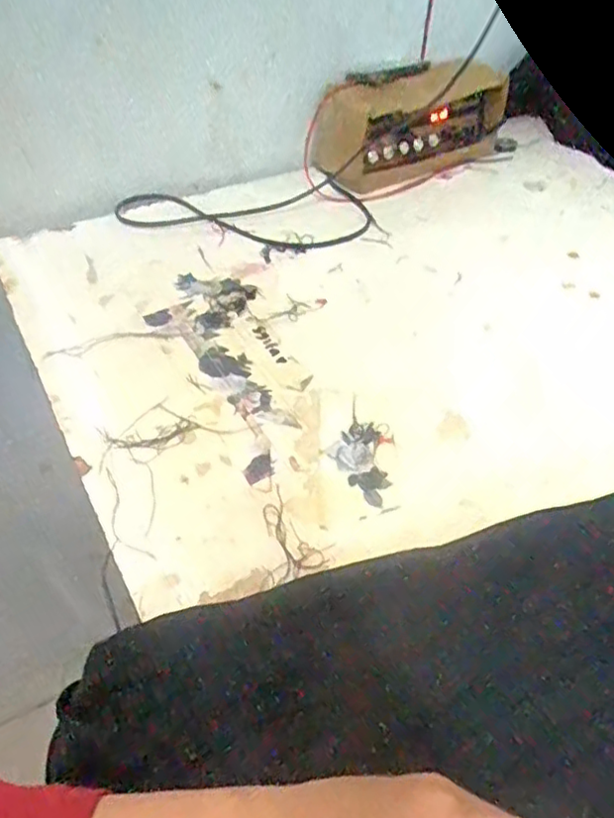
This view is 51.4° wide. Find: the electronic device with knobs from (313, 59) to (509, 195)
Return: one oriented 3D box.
[{"bbox_3d":[0.107,-0.280,0.622,0.203,0.085,0.064,-25,52,-23],"label":"electronic device with knobs"}]

